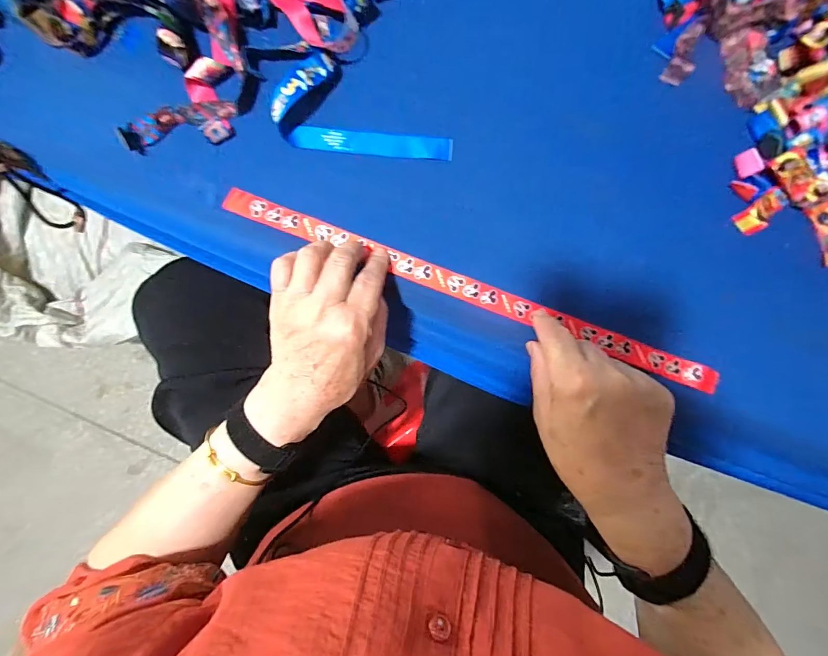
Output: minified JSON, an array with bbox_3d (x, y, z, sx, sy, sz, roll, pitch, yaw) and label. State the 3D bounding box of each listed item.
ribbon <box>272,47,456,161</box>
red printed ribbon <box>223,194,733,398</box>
[{"bbox_3d":[-0.041,-0.192,0.348,0.152,0.033,0.073,4,86,-1],"label":"ribbon"},{"bbox_3d":[0.050,-0.034,0.349,0.447,0.008,0.021,21,85,1],"label":"red printed ribbon"}]

